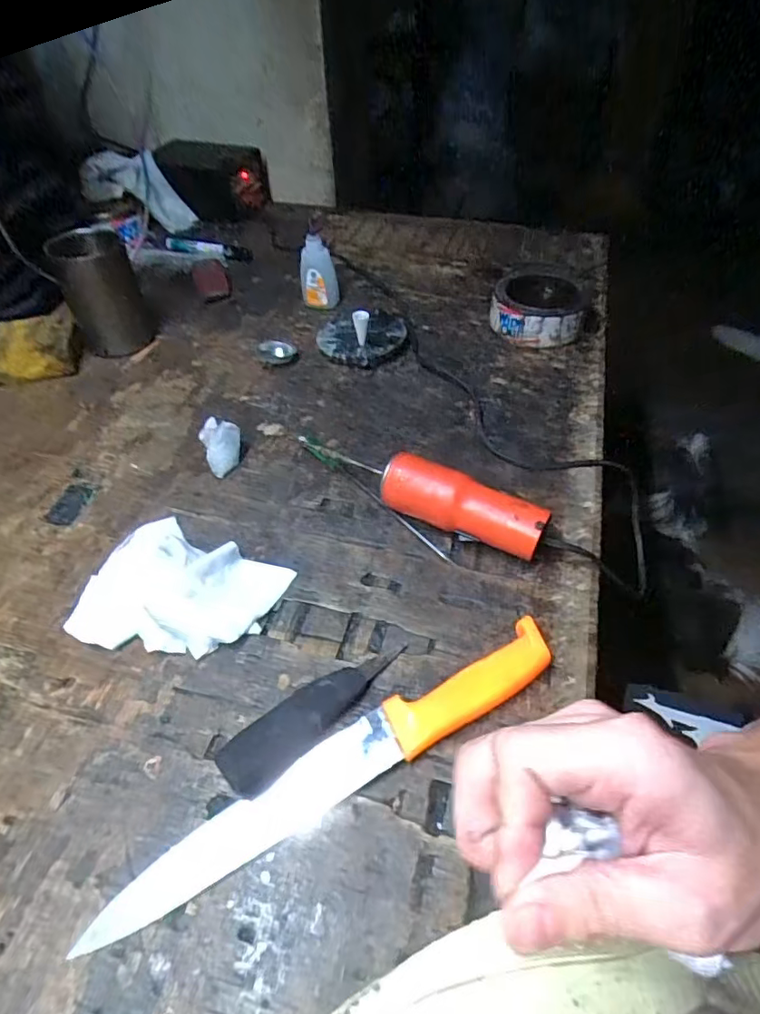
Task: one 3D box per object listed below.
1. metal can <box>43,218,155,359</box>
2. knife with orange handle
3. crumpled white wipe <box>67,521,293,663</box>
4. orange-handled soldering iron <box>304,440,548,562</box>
[{"bbox_3d":[-0.298,-0.233,0.597,0.076,0.105,0.076,-23,51,-19],"label":"metal can"},{"bbox_3d":[-0.019,0.145,0.316,0.284,0.019,0.035,-23,51,-19],"label":"knife with orange handle"},{"bbox_3d":[-0.144,0.057,0.393,0.133,0.025,0.099,14,49,13],"label":"crumpled white wipe"},{"bbox_3d":[0.024,-0.014,0.439,0.213,0.047,0.033,22,52,20],"label":"orange-handled soldering iron"}]

